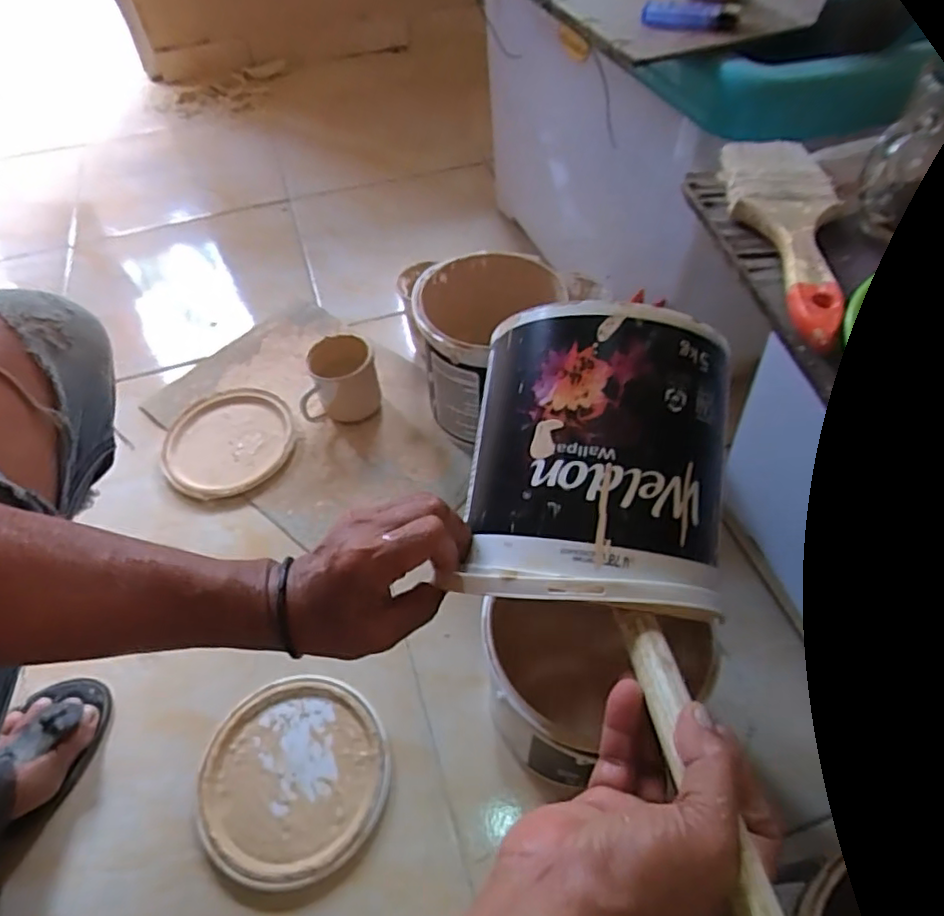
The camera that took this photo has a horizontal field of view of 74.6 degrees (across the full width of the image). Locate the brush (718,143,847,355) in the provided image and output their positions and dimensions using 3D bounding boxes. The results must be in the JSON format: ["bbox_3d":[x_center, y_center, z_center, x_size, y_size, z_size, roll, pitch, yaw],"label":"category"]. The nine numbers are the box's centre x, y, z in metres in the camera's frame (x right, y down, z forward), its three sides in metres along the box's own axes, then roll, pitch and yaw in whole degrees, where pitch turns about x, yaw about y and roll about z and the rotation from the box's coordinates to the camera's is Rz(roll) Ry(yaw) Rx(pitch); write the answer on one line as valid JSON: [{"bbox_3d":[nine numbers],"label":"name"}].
[{"bbox_3d":[0.197,-0.142,0.380,0.060,0.015,0.206,4,53,3],"label":"brush"}]

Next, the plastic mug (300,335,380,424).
[{"bbox_3d":[-0.180,-0.105,0.842,0.102,0.090,0.084,-7,54,-4],"label":"plastic mug"}]

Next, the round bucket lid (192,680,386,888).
[{"bbox_3d":[-0.168,0.302,0.591,0.171,0.014,0.173,0,53,0],"label":"round bucket lid"}]

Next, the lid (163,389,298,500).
[{"bbox_3d":[-0.328,-0.022,0.843,0.174,0.017,0.167,0,53,0],"label":"lid"}]

